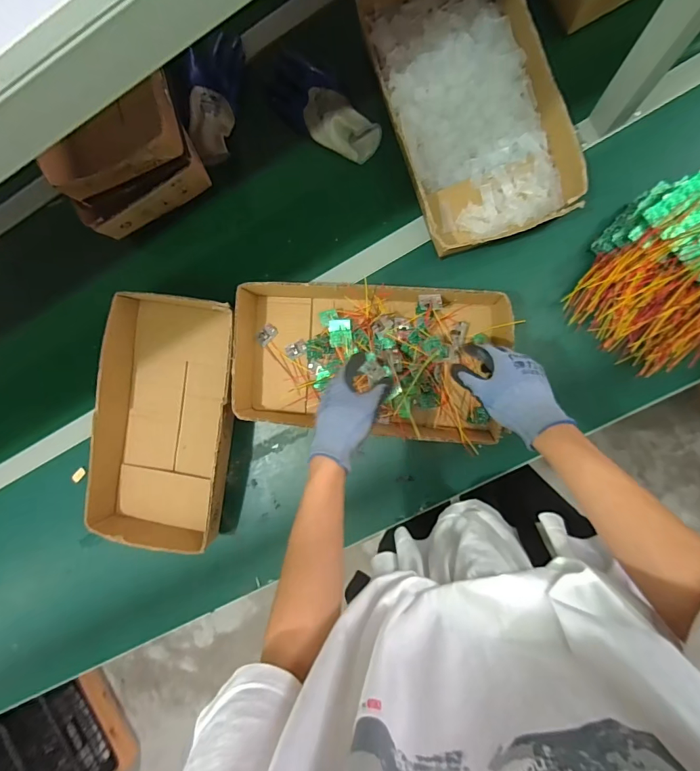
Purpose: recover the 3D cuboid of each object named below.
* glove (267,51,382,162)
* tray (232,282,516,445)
[{"bbox_3d":[-0.036,-0.461,0.709,0.197,0.041,0.092,35,95,8],"label":"glove"},{"bbox_3d":[0.015,-0.044,0.669,0.419,0.107,0.220,3,96,5],"label":"tray"}]

